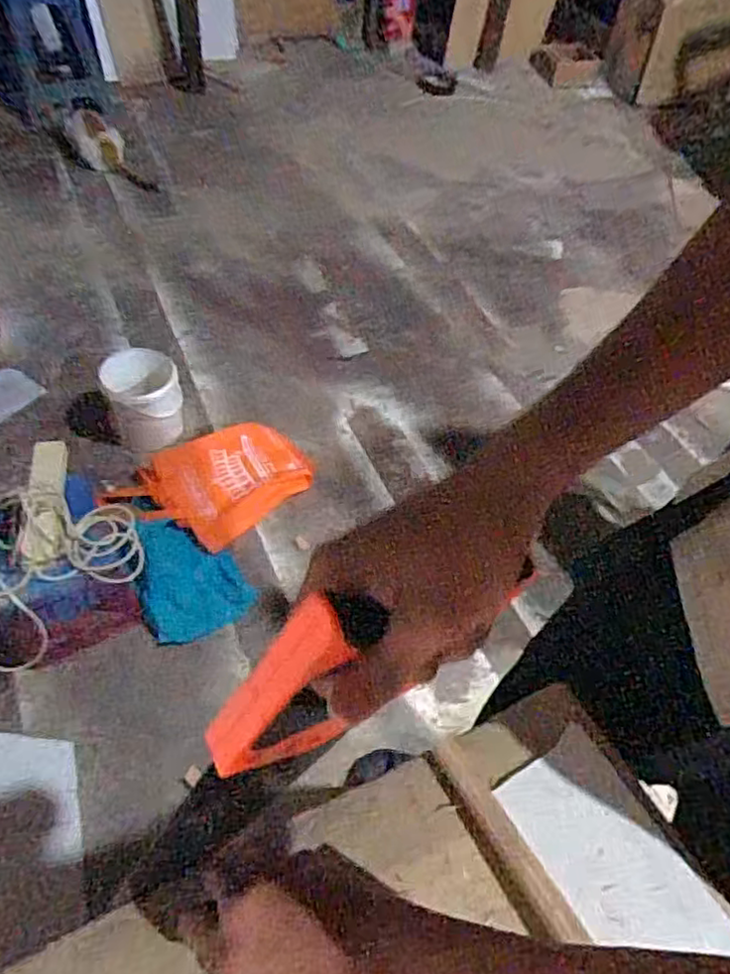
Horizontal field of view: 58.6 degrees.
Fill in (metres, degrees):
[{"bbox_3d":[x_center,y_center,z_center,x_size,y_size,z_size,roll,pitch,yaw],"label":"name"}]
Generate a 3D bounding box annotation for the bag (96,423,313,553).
[{"bbox_3d":[-0.363,-0.007,1.593,0.264,0.093,0.453,39,58,23],"label":"bag"}]

